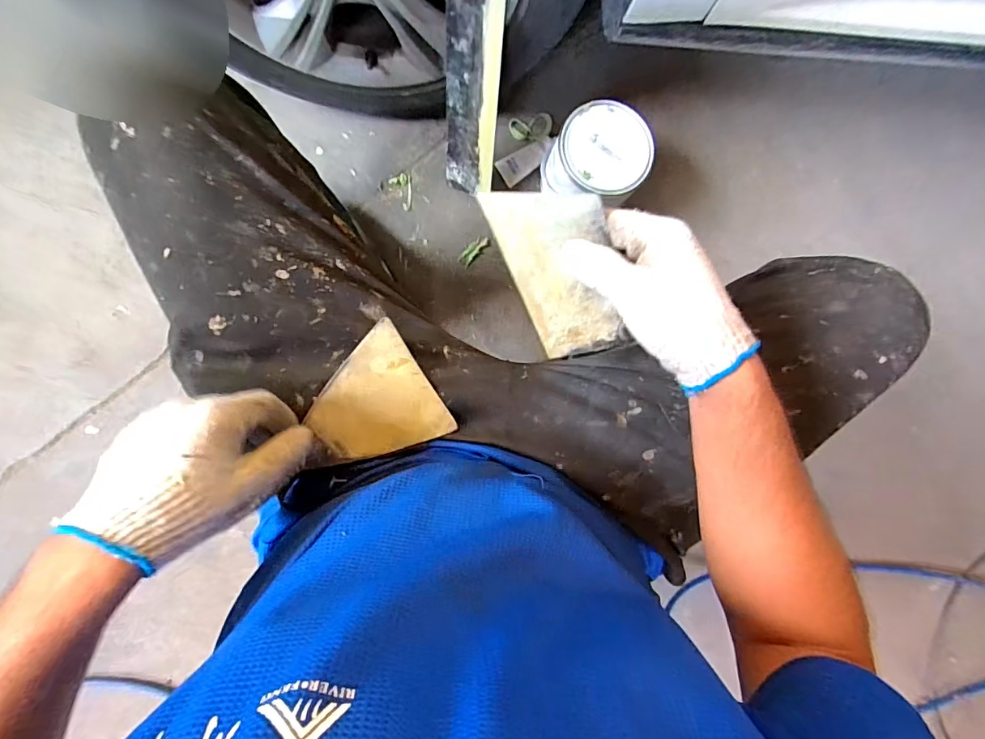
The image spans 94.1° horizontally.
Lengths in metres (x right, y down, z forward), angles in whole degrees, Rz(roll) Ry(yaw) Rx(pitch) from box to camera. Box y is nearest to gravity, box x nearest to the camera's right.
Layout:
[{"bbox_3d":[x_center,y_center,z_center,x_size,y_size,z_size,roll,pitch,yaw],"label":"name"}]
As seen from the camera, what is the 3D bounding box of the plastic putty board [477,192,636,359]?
[{"bbox_3d":[0.051,-0.065,0.328,0.070,0.004,0.140,-10,130,23],"label":"plastic putty board"}]

